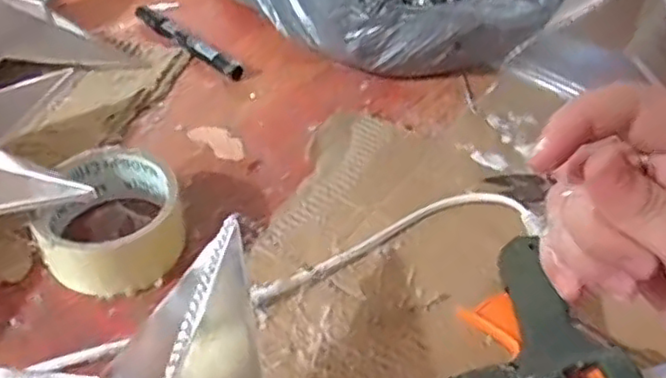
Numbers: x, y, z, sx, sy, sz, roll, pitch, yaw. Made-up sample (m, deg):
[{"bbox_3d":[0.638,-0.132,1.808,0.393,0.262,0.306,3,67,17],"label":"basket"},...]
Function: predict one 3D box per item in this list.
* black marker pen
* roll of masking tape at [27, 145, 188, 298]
[{"bbox_3d":[-0.126,-0.129,0.571,0.129,0.015,0.017,36,52,29],"label":"black marker pen"},{"bbox_3d":[-0.133,0.018,0.401,0.081,0.042,0.088,-2,44,-5],"label":"roll of masking tape"}]

